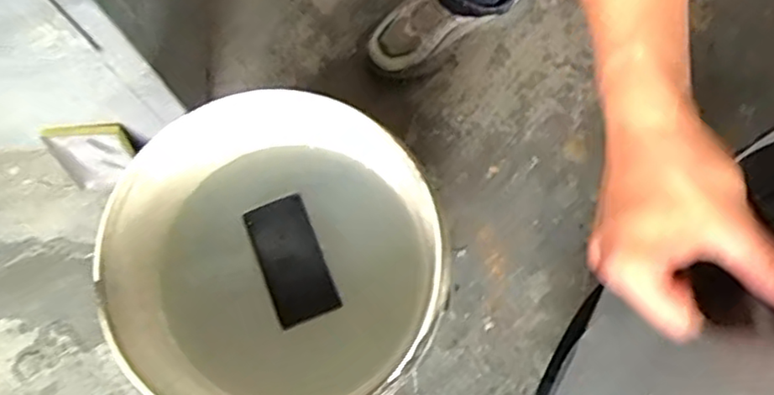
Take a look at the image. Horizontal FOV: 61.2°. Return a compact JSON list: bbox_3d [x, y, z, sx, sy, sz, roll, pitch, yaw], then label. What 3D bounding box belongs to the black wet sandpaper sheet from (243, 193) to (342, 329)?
[{"bbox_3d":[-0.100,0.064,0.679,0.064,0.029,0.127,-21,79,-5],"label":"black wet sandpaper sheet"}]

